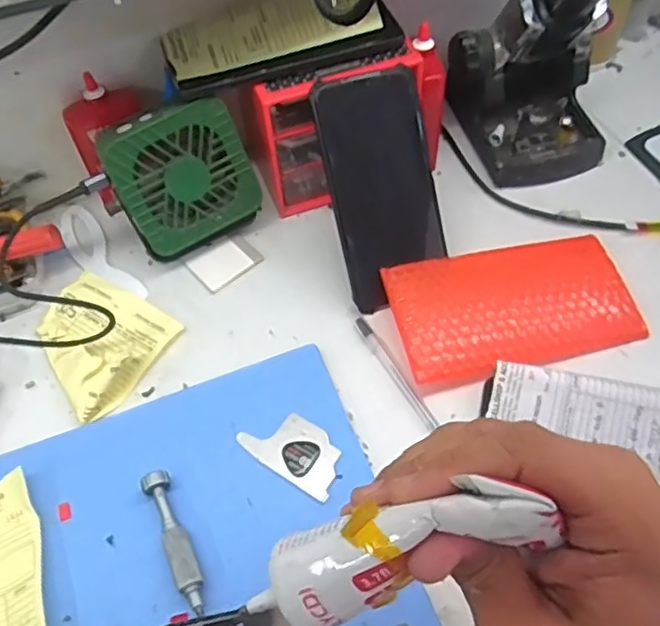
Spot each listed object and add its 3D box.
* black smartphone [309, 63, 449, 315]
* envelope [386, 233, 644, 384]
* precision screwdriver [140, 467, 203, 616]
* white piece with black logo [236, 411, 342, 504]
[{"bbox_3d":[0.039,-0.091,0.471,0.077,0.162,0.008,-15,11,-10],"label":"black smartphone"},{"bbox_3d":[0.134,-0.007,0.470,0.174,0.033,0.093,-15,54,-9],"label":"envelope"},{"bbox_3d":[-0.092,0.136,0.386,0.017,0.016,0.088,-21,55,-13],"label":"precision screwdriver"},{"bbox_3d":[-0.023,0.088,0.424,0.069,0.004,0.041,28,64,22],"label":"white piece with black logo"}]

